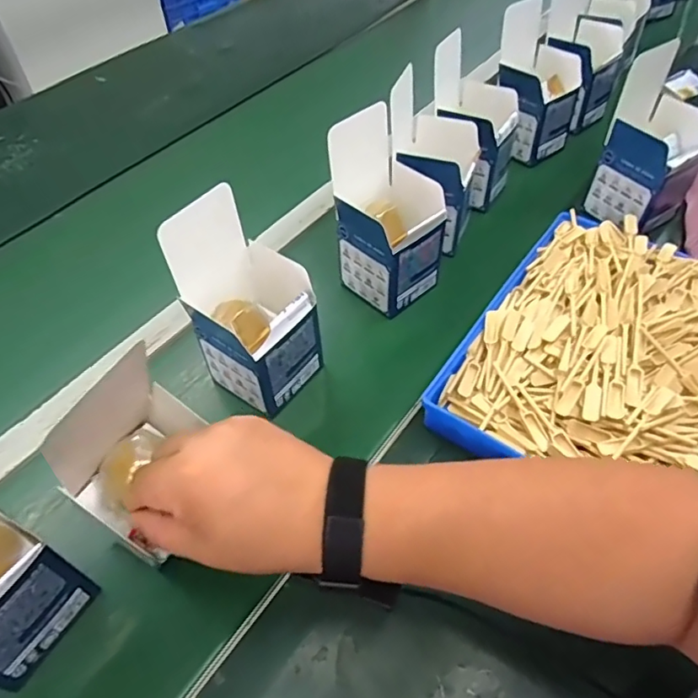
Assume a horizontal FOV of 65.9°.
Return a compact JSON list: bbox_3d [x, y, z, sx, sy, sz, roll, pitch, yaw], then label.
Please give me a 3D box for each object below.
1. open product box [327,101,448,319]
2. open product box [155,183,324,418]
[{"bbox_3d":[0.041,-0.137,0.552,0.091,0.166,0.098,-37,57,-23],"label":"open product box"},{"bbox_3d":[-0.086,-0.037,0.477,0.094,0.170,0.096,29,58,25],"label":"open product box"}]

